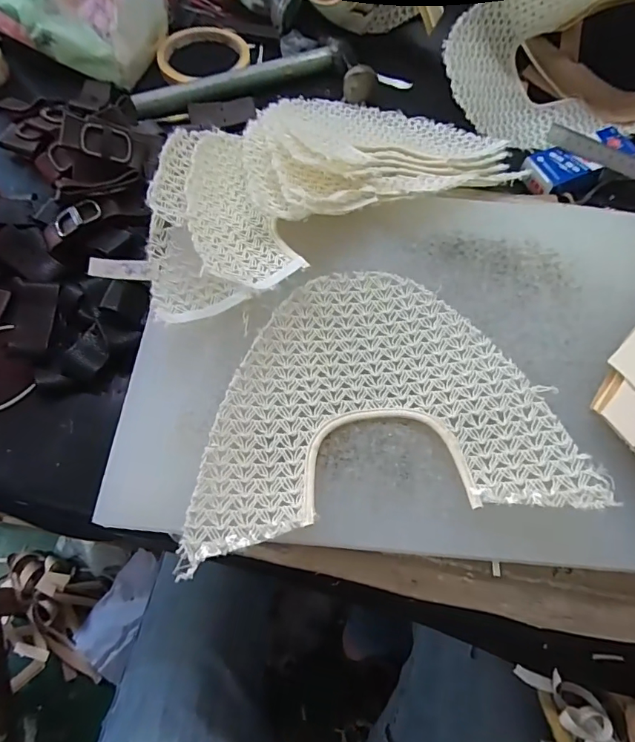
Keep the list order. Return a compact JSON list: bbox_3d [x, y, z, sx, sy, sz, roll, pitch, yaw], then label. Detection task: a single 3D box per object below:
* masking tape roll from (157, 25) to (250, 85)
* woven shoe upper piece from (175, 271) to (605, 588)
[{"bbox_3d":[-0.118,-0.331,0.485,0.092,0.011,0.094,-9,65,-6],"label":"masking tape roll"},{"bbox_3d":[0.028,0.013,0.279,0.205,0.018,0.161,-8,65,-6],"label":"woven shoe upper piece"}]

